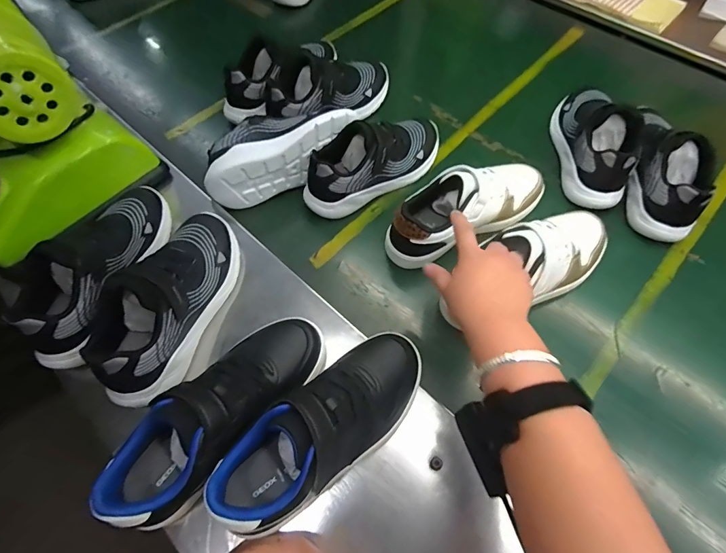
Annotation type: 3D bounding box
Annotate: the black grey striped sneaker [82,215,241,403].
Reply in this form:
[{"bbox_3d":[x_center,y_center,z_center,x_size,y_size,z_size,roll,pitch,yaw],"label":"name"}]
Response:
[{"bbox_3d":[-0.215,0.021,0.433,0.088,0.095,0.229,17,65,8],"label":"black grey striped sneaker"}]

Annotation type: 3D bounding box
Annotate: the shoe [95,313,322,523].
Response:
[{"bbox_3d":[-0.131,0.123,0.363,0.076,0.078,0.230,38,70,17],"label":"shoe"}]

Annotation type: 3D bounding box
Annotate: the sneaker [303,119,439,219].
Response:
[{"bbox_3d":[0.018,-0.167,0.557,0.222,0.080,0.088,-28,67,-13],"label":"sneaker"}]

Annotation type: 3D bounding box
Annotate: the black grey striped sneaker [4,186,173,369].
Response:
[{"bbox_3d":[-0.311,-0.022,0.446,0.112,0.080,0.234,19,65,9],"label":"black grey striped sneaker"}]

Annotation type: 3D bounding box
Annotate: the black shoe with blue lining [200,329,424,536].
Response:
[{"bbox_3d":[-0.029,0.134,0.355,0.223,0.081,0.081,-40,70,-17],"label":"black shoe with blue lining"}]

